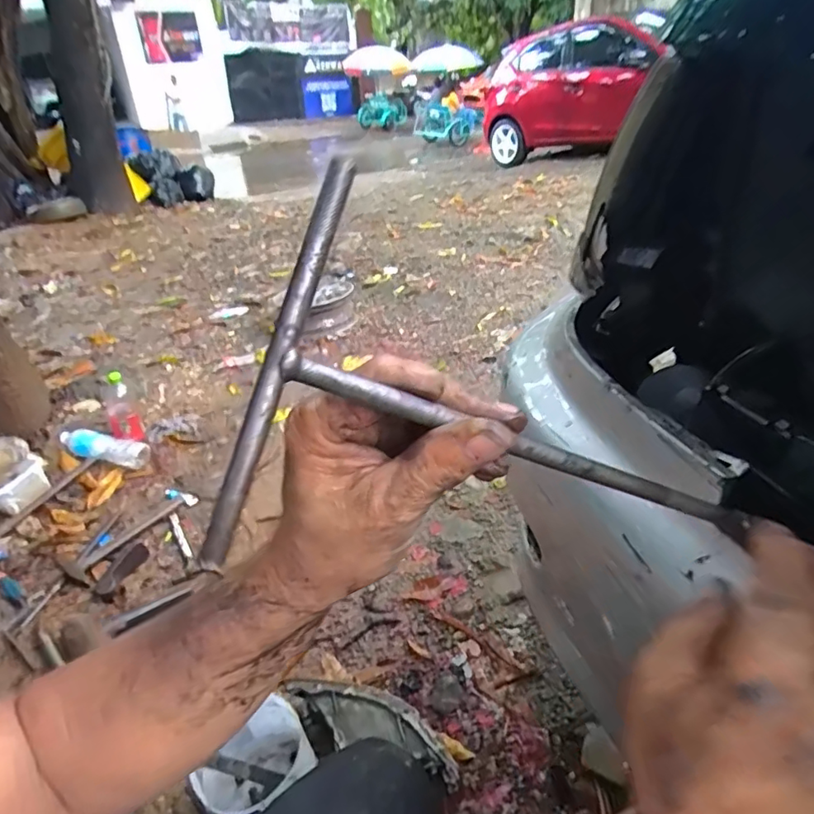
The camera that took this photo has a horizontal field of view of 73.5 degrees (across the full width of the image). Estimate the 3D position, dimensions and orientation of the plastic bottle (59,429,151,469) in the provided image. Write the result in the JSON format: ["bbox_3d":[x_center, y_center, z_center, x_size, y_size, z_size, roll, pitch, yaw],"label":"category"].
[{"bbox_3d":[-0.898,0.118,1.620,0.268,0.058,0.090,15,33,-5],"label":"plastic bottle"}]

